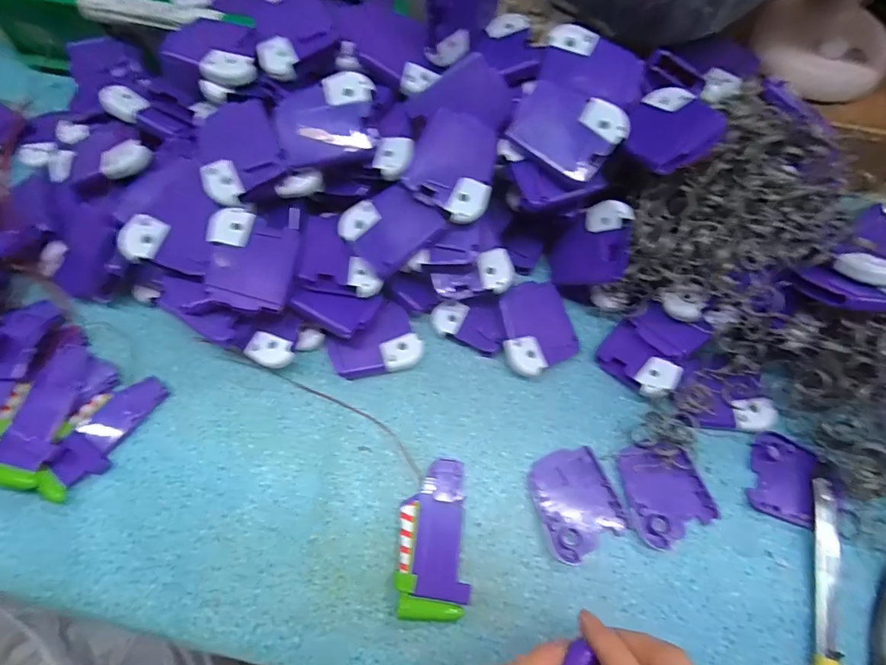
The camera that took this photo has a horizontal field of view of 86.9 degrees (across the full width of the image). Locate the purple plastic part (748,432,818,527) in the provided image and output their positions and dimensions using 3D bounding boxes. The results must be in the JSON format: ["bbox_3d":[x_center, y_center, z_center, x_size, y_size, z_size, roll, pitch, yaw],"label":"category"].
[{"bbox_3d":[0.220,0.094,0.304,0.039,0.009,0.050,22,70,7],"label":"purple plastic part"}]

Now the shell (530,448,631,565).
[{"bbox_3d":[0.084,0.107,0.299,0.051,0.004,0.061,-22,71,-9],"label":"shell"}]

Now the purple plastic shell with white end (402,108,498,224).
[{"bbox_3d":[0.008,-0.104,0.295,0.051,0.012,0.061,27,84,-8],"label":"purple plastic shell with white end"}]

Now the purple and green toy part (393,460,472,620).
[{"bbox_3d":[-0.007,0.125,0.286,0.042,0.012,0.088,-2,69,-2],"label":"purple and green toy part"}]

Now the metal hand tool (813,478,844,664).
[{"bbox_3d":[0.228,0.153,0.276,0.015,0.011,0.126,15,69,5],"label":"metal hand tool"}]

